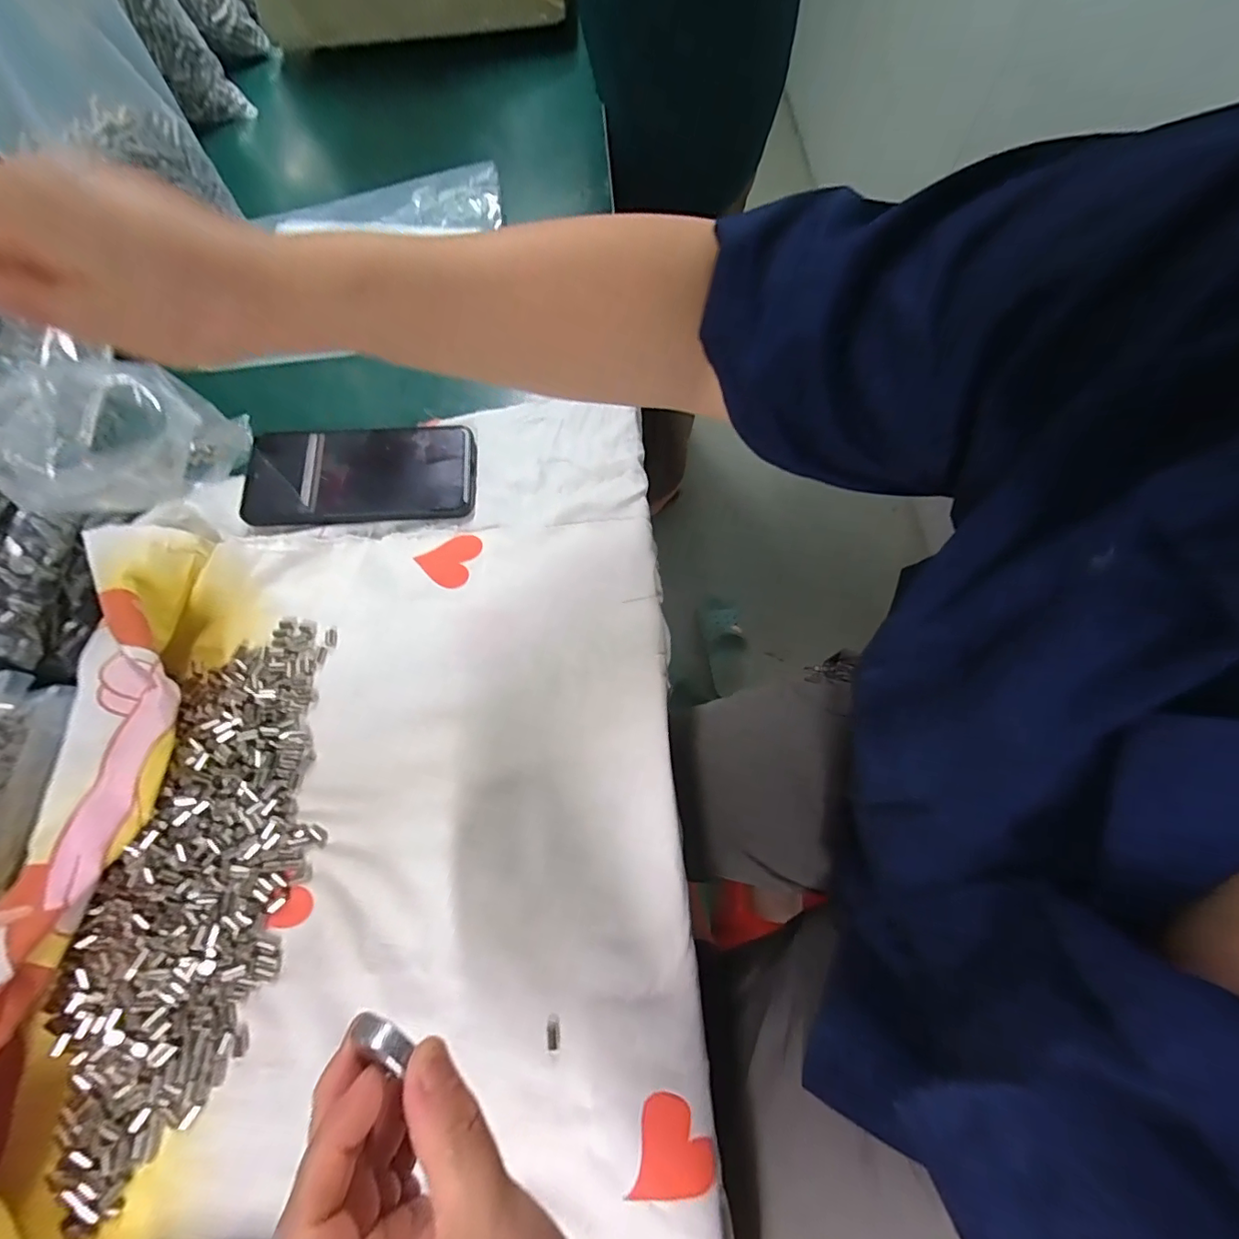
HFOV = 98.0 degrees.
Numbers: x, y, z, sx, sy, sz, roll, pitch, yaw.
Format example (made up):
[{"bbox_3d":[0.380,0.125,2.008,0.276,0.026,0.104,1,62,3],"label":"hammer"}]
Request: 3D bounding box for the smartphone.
[{"bbox_3d":[-0.193,-0.110,0.404,0.164,0.011,0.079,-2,70,-1],"label":"smartphone"}]

